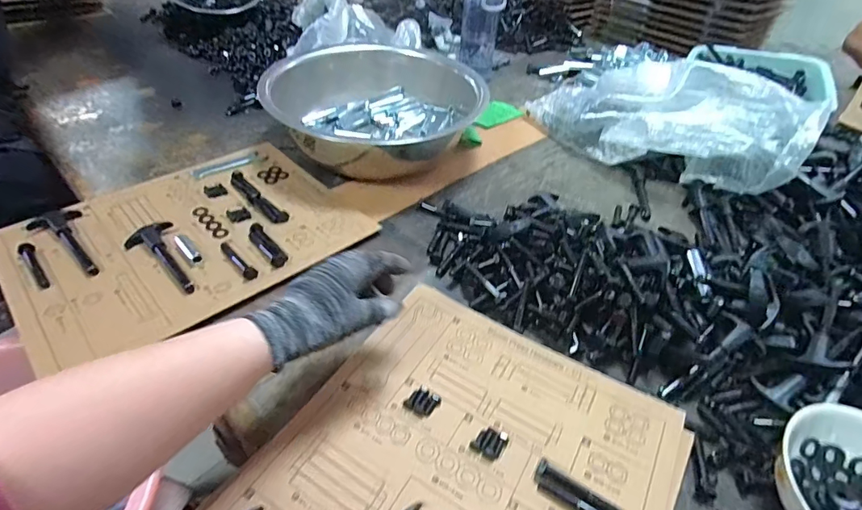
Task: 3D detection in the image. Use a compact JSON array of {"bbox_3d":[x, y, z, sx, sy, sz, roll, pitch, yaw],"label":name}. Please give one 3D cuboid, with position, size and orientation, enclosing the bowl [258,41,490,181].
[{"bbox_3d":[-0.084,-0.241,0.770,0.288,0.122,0.288,2,41,-2],"label":"bowl"}]

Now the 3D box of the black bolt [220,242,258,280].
[{"bbox_3d":[-0.230,0.004,0.550,0.013,0.014,0.087,-29,50,-31],"label":"black bolt"}]

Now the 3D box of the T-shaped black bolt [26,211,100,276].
[{"bbox_3d":[-0.435,-0.017,0.559,0.137,0.018,0.054,32,49,29],"label":"T-shaped black bolt"}]

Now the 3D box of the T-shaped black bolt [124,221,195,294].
[{"bbox_3d":[-0.311,0.002,0.551,0.138,0.013,0.053,32,49,29],"label":"T-shaped black bolt"}]

